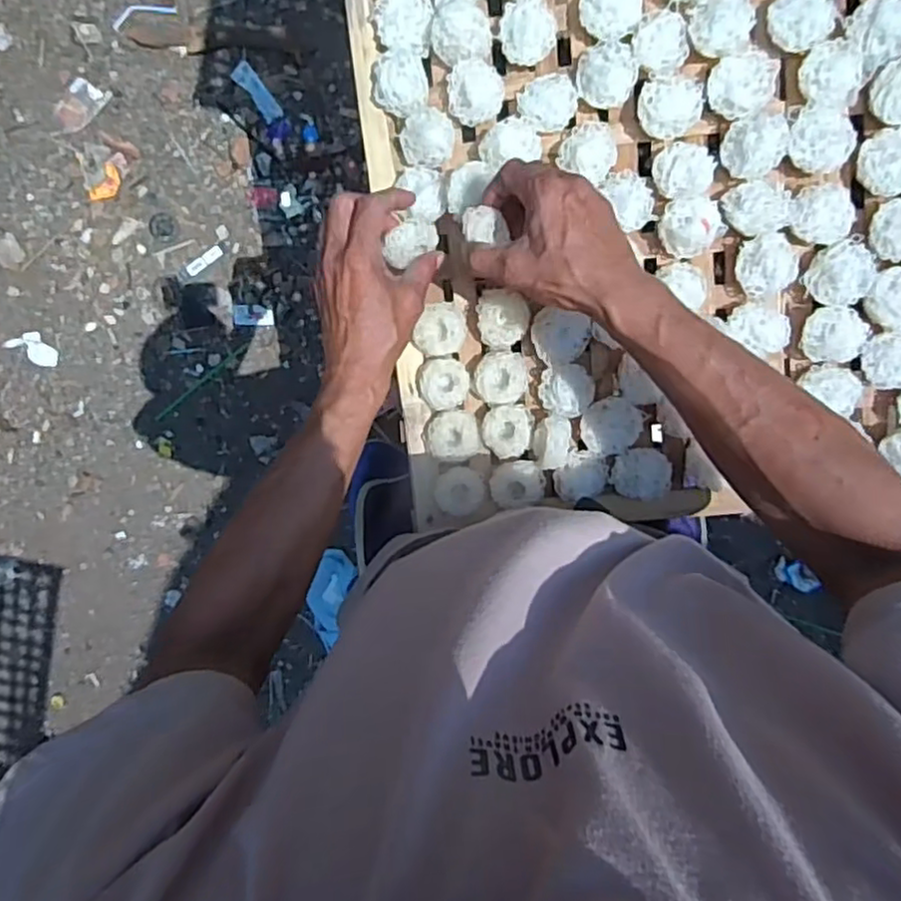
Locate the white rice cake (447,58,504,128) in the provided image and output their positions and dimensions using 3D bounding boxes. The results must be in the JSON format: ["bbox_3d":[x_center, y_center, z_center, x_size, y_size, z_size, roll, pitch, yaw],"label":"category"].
[{"bbox_3d":[0.021,-0.293,0.562,0.044,0.016,0.047,-2,98,1],"label":"white rice cake"}]

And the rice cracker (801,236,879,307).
[{"bbox_3d":[0.310,-0.140,0.539,0.044,0.012,0.052,32,97,-4],"label":"rice cracker"}]

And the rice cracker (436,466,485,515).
[{"bbox_3d":[0.009,0.037,0.615,0.043,0.012,0.040,0,98,0],"label":"rice cracker"}]

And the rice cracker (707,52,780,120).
[{"bbox_3d":[0.228,-0.286,0.533,0.052,0.013,0.046,-43,96,6],"label":"rice cracker"}]

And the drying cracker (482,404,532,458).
[{"bbox_3d":[0.049,-0.016,0.597,0.040,0.017,0.045,-2,98,1],"label":"drying cracker"}]

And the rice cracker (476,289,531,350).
[{"bbox_3d":[0.045,-0.112,0.587,0.044,0.019,0.048,2,98,0],"label":"rice cracker"}]

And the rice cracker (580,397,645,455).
[{"bbox_3d":[0.137,-0.021,0.586,0.051,0.012,0.046,-28,97,4],"label":"rice cracker"}]

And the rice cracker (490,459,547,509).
[{"bbox_3d":[0.059,0.030,0.604,0.046,0.019,0.039,-7,98,1],"label":"rice cracker"}]

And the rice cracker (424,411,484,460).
[{"bbox_3d":[0.002,-0.014,0.607,0.047,0.014,0.041,-3,98,1],"label":"rice cracker"}]

